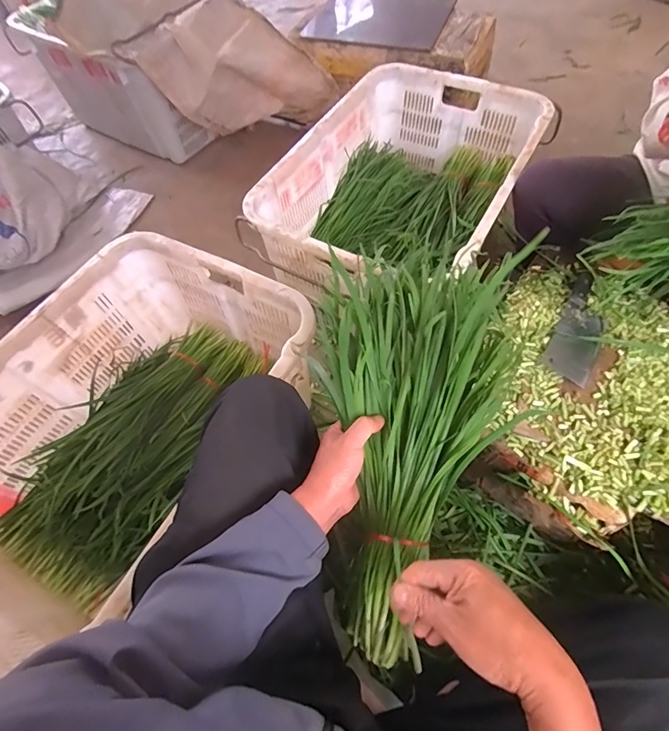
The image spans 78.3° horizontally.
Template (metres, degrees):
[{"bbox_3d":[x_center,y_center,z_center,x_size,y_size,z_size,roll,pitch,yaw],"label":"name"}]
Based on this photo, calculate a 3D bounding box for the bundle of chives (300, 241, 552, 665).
[{"bbox_3d":[0.098,0.077,0.492,0.250,0.143,0.461,4,61,7],"label":"bundle of chives"}]

